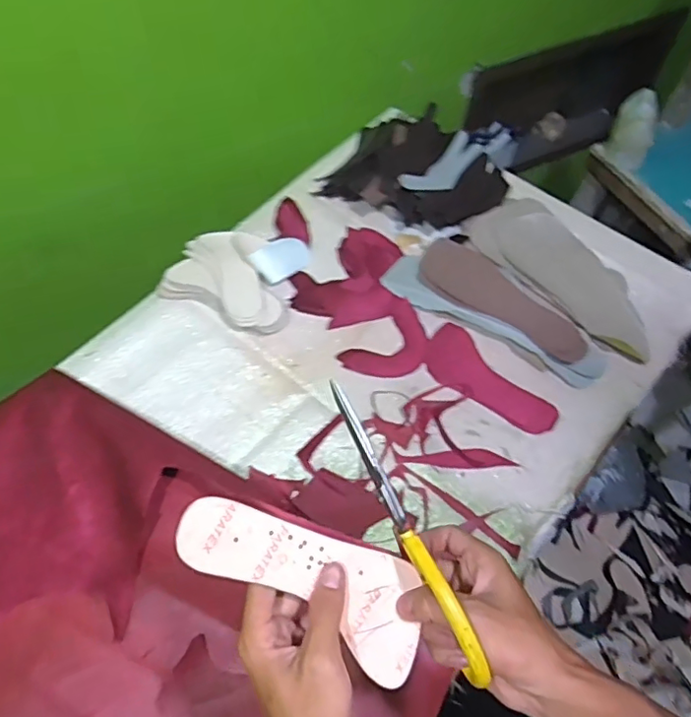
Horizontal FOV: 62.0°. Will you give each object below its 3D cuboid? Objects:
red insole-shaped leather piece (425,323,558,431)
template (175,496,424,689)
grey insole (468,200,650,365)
[{"bbox_3d":[0.188,0.033,0.766,0.074,0.011,0.190,-41,66,-14],"label":"red insole-shaped leather piece"},{"bbox_3d":[-0.024,0.138,0.368,0.173,0.019,0.066,33,60,-13],"label":"template"},{"bbox_3d":[0.319,-0.130,0.827,0.114,0.026,0.298,-35,65,-20],"label":"grey insole"}]

